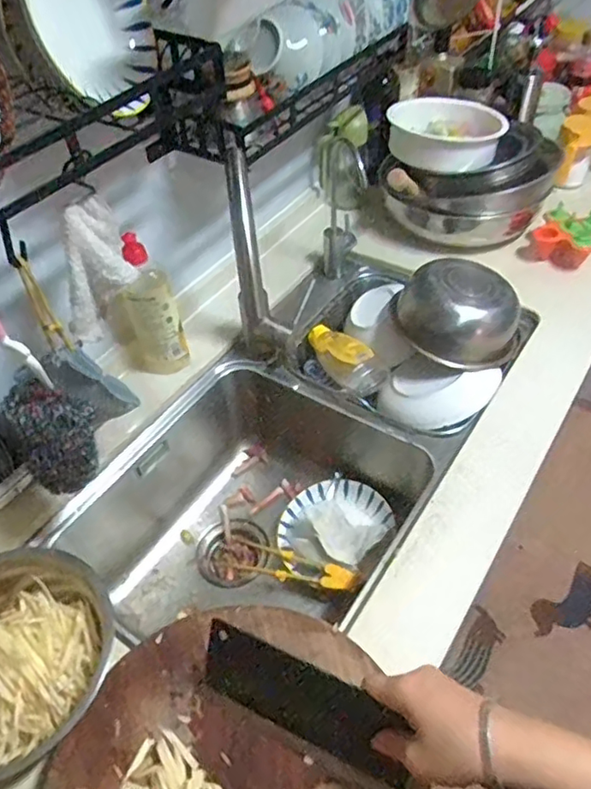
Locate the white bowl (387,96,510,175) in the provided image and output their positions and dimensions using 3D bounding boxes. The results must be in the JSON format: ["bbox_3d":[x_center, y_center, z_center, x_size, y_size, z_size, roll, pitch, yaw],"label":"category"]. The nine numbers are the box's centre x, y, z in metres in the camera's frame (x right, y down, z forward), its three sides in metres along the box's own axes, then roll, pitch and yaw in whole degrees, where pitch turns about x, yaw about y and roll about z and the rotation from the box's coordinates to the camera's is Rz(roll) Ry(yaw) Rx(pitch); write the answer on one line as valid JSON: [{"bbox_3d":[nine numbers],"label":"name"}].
[{"bbox_3d":[0.262,-0.453,1.053,0.202,0.076,0.178,6,48,10],"label":"white bowl"}]

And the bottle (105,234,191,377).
[{"bbox_3d":[-0.206,-0.129,0.838,0.086,0.216,0.058,0,43,4],"label":"bottle"}]

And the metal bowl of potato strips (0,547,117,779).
[{"bbox_3d":[-0.285,0.262,0.601,0.195,0.096,0.207,-2,47,2],"label":"metal bowl of potato strips"}]

